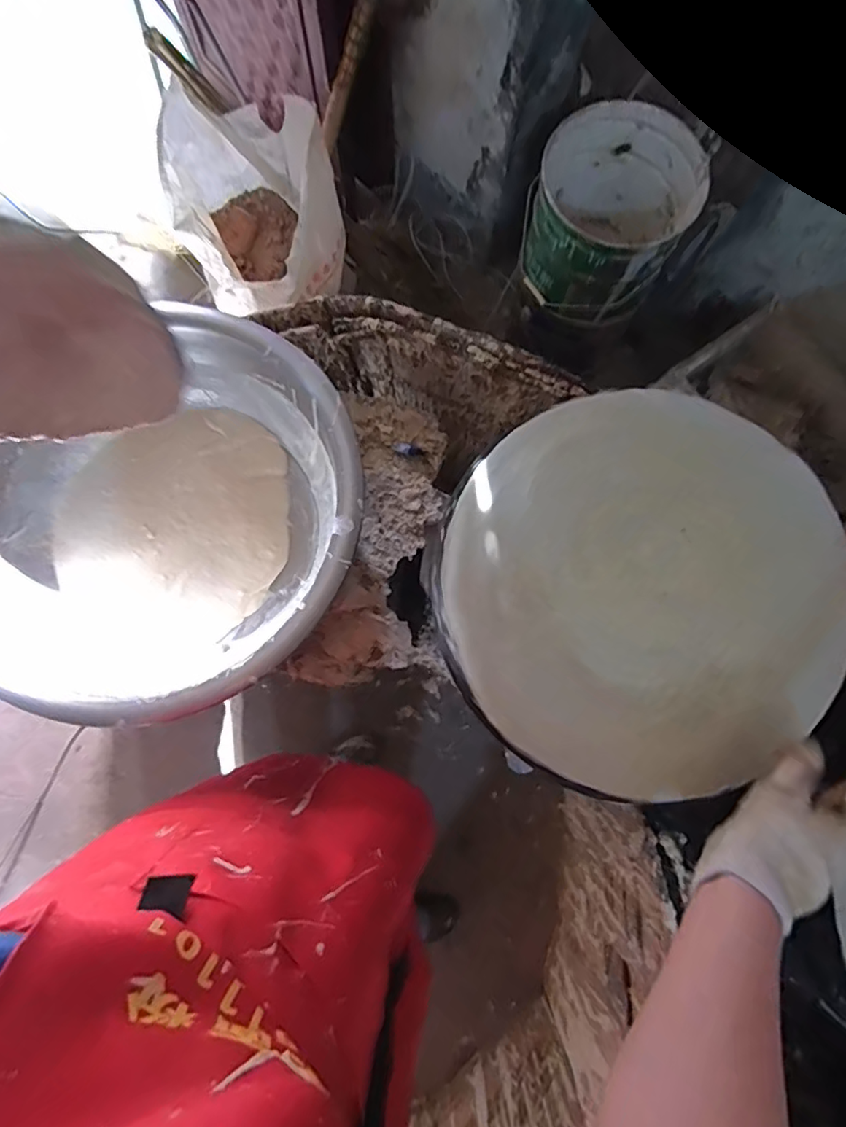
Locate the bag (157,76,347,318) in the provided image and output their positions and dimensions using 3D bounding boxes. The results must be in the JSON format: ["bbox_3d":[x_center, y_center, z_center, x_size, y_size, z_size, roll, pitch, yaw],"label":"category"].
[{"bbox_3d":[-0.279,-0.602,0.974,0.256,0.332,0.382,-18,80,-4],"label":"bag"}]

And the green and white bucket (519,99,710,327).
[{"bbox_3d":[0.359,-0.683,1.113,0.289,0.270,0.304,0,79,-1],"label":"green and white bucket"}]

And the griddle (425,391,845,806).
[{"bbox_3d":[0.204,0.023,0.513,0.362,0.035,0.366,0,79,-1],"label":"griddle"}]

